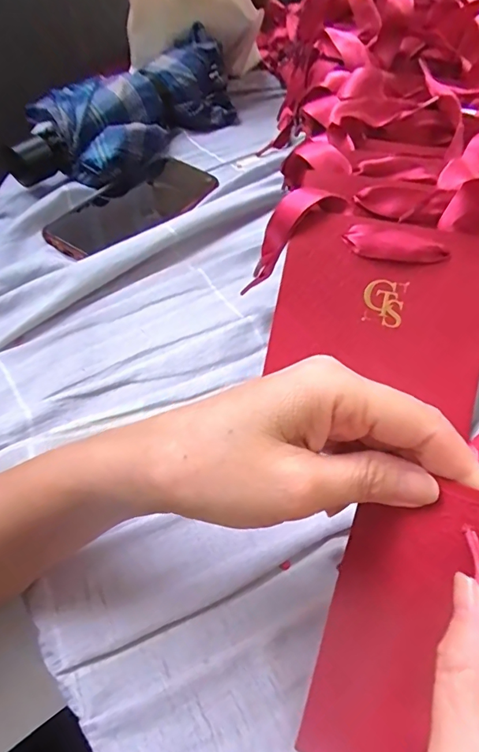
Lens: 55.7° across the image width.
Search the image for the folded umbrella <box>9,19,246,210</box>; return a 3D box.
[{"bbox_3d":[-0.109,-0.265,0.462,0.083,0.064,0.267,33,59,19],"label":"folded umbrella"}]

